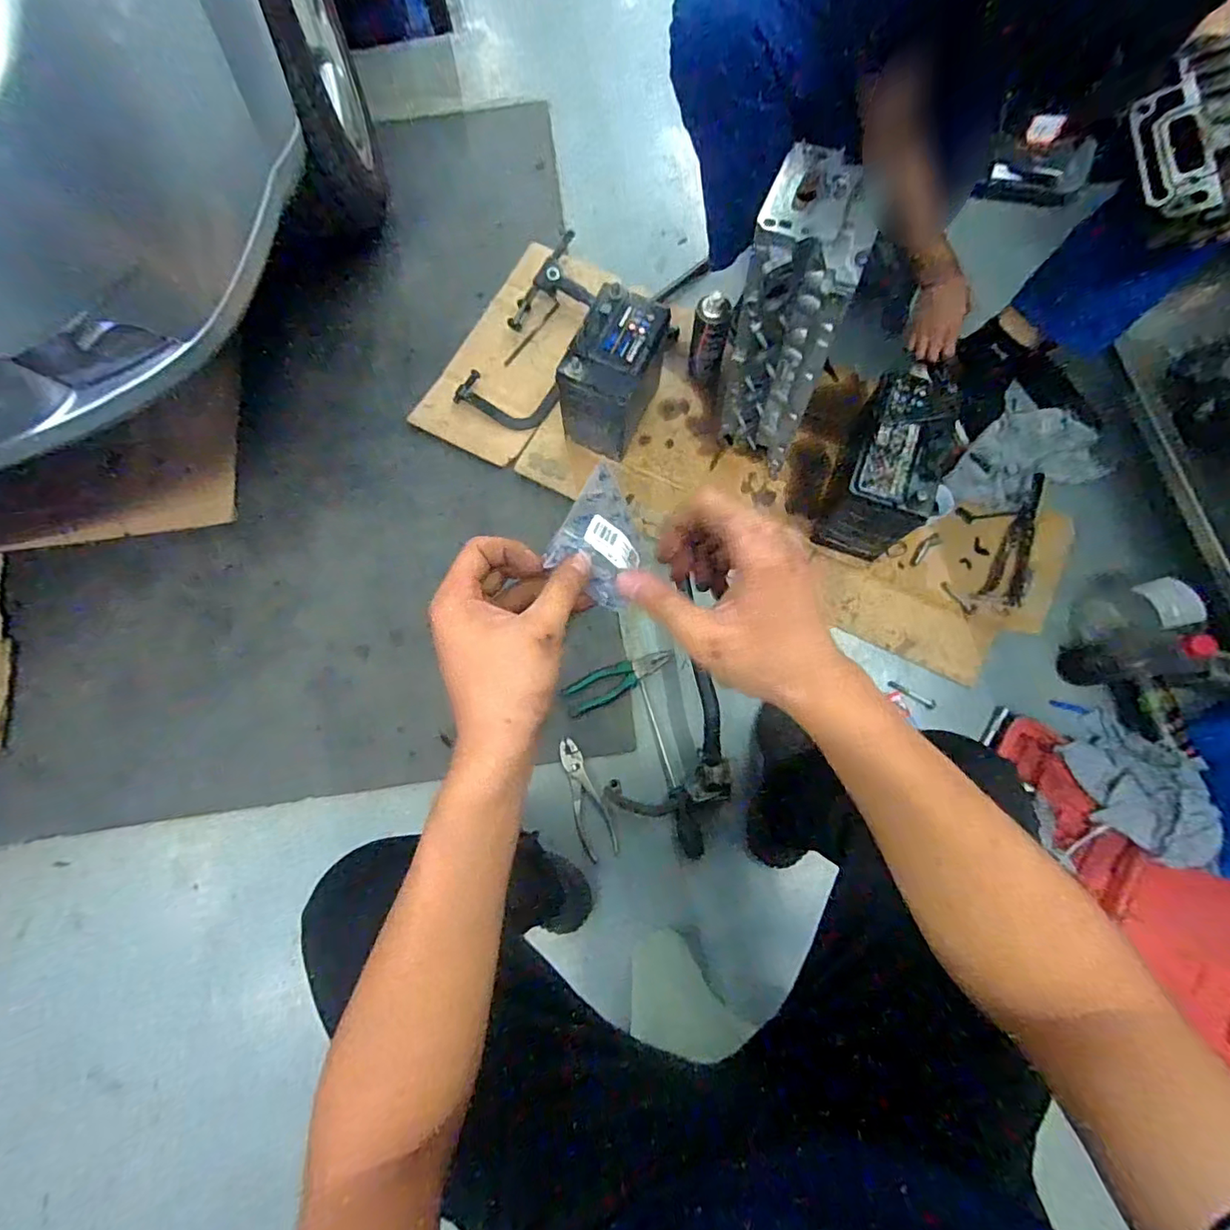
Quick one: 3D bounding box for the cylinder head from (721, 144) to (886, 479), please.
[{"bbox_3d":[0.248,-0.418,0.824,0.140,0.405,0.175,9,76,4],"label":"cylinder head"}]

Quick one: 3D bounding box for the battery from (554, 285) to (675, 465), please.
[{"bbox_3d":[-0.001,-0.422,0.969,0.129,0.188,0.204,24,77,8],"label":"battery"}]

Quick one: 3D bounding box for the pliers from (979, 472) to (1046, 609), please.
[{"bbox_3d":[0.735,-0.135,0.981,0.065,0.031,0.239,26,78,8],"label":"pliers"}]

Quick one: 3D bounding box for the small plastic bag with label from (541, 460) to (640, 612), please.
[{"bbox_3d":[-0.007,-0.054,0.362,0.057,0.027,0.073,37,57,-32],"label":"small plastic bag with label"}]

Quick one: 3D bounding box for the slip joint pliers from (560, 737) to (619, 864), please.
[{"bbox_3d":[-0.049,0.302,0.902,0.056,0.025,0.196,-19,75,-3],"label":"slip joint pliers"}]

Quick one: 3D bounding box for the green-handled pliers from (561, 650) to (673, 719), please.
[{"bbox_3d":[0.007,0.109,0.929,0.191,0.022,0.055,-25,76,-4],"label":"green-handled pliers"}]

